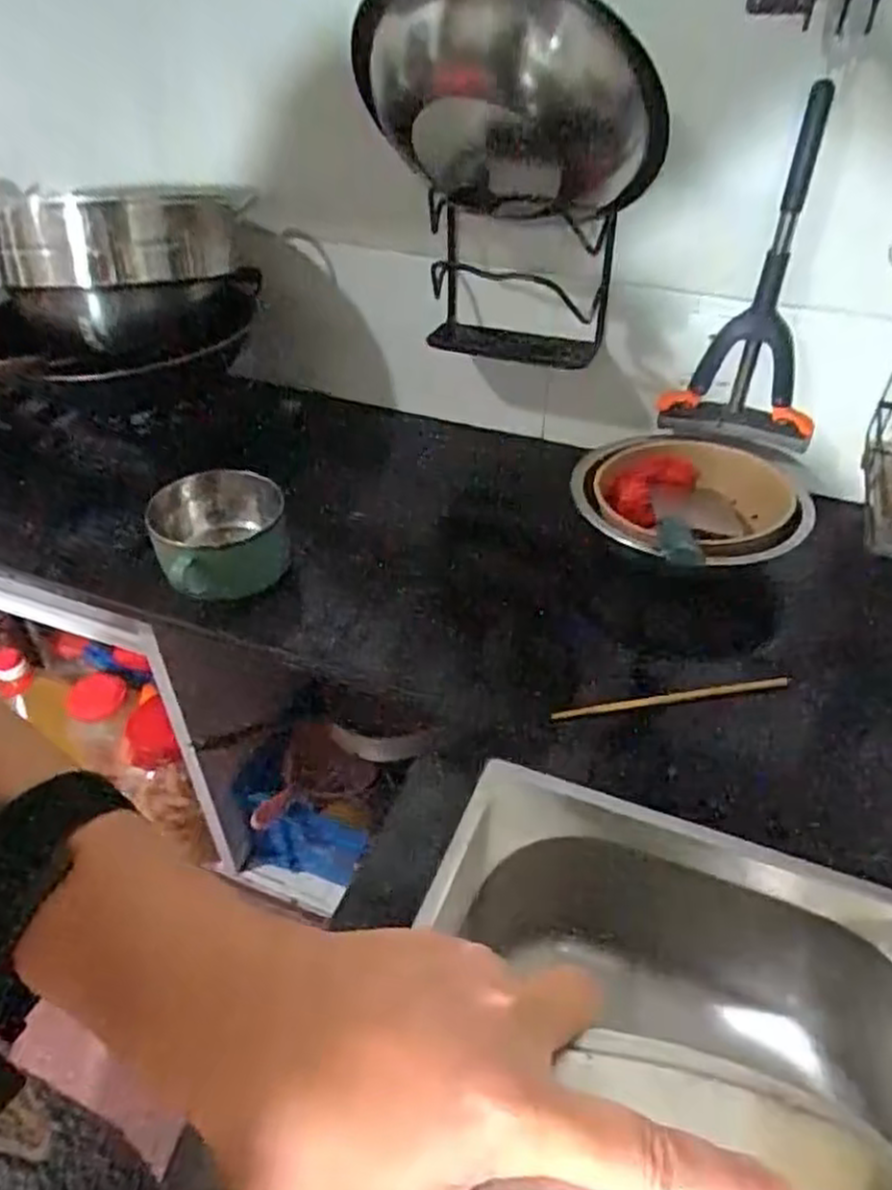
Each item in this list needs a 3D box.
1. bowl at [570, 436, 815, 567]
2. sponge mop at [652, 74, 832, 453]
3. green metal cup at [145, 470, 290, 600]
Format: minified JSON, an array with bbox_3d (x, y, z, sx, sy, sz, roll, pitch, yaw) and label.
[{"bbox_3d":[0.276,-0.098,0.886,0.245,0.091,0.249,1,41,-1],"label":"bowl"},{"bbox_3d":[0.353,-0.333,0.836,0.167,0.365,0.073,11,41,11],"label":"sponge mop"},{"bbox_3d":[-0.242,-0.073,0.833,0.127,0.084,0.122,-8,41,-10],"label":"green metal cup"}]

